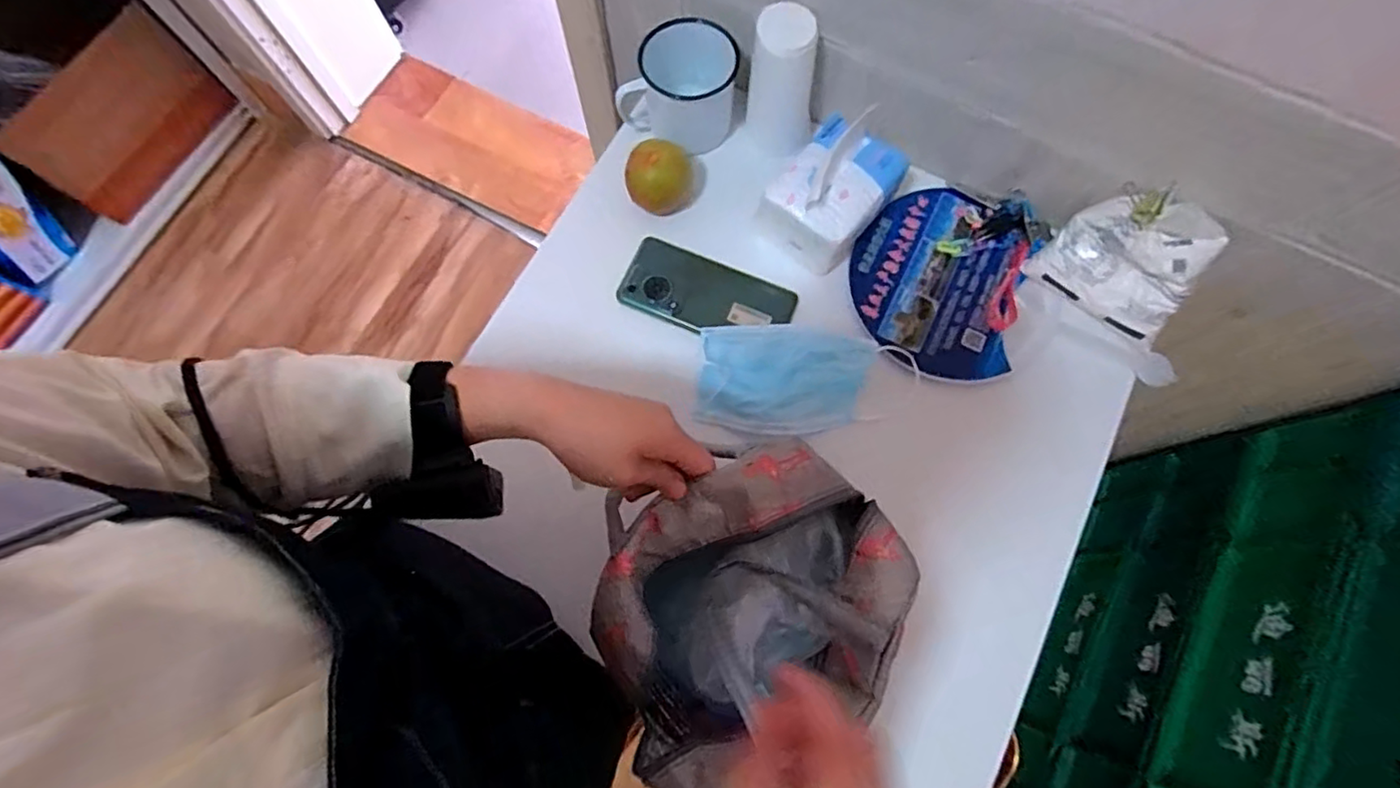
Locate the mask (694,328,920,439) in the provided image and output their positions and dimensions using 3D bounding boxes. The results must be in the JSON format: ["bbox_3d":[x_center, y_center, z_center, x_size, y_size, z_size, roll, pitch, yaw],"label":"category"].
[{"bbox_3d":[0.095,-0.010,0.582,0.191,0.024,0.104,3,74,0],"label":"mask"}]

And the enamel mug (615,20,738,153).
[{"bbox_3d":[-0.020,-0.319,0.646,0.115,0.094,0.086,11,74,2],"label":"enamel mug"}]

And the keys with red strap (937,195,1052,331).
[{"bbox_3d":[0.292,-0.139,0.622,0.090,0.017,0.134,26,75,6],"label":"keys with red strap"}]

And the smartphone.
[{"bbox_3d":[0.006,-0.097,0.615,0.167,0.009,0.081,25,75,6],"label":"smartphone"}]

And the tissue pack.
[{"bbox_3d":[0.131,-0.198,0.601,0.100,0.093,0.124,40,77,10],"label":"tissue pack"}]

